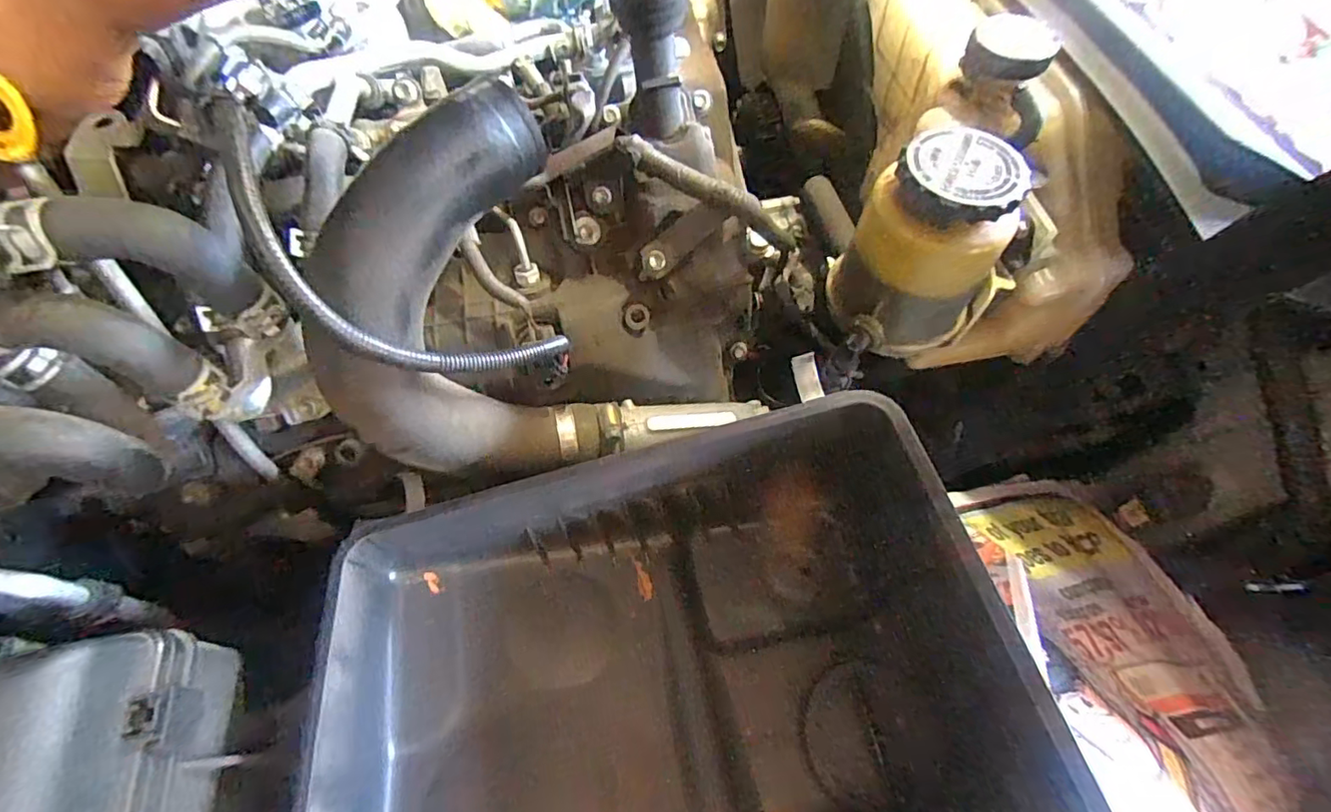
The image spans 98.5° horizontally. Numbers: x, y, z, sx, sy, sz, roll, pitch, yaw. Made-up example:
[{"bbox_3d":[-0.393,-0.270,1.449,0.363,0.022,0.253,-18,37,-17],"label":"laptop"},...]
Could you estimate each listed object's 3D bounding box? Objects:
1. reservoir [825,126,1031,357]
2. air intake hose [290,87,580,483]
[{"bbox_3d":[0.155,-0.095,0.341,0.082,0.100,0.081,36,66,18],"label":"reservoir"},{"bbox_3d":[-0.113,-0.049,0.320,0.104,0.176,0.137,-3,61,-2],"label":"air intake hose"}]

